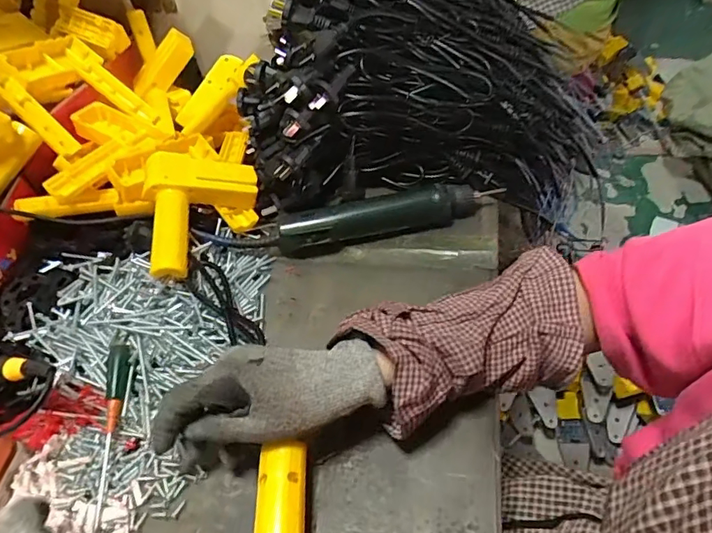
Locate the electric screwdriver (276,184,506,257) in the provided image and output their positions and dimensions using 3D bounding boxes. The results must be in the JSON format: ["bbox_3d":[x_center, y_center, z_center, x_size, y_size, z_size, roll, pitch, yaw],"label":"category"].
[{"bbox_3d":[0.033,-0.055,0.528,0.235,0.043,0.033,-13,48,-5],"label":"electric screwdriver"}]

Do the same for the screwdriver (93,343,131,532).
[{"bbox_3d":[-0.200,0.131,0.397,0.021,0.024,0.146,-4,65,3],"label":"screwdriver"}]

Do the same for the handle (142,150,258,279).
[{"bbox_3d":[-0.158,-0.054,0.496,0.112,0.069,0.145,-10,48,-2],"label":"handle"}]

